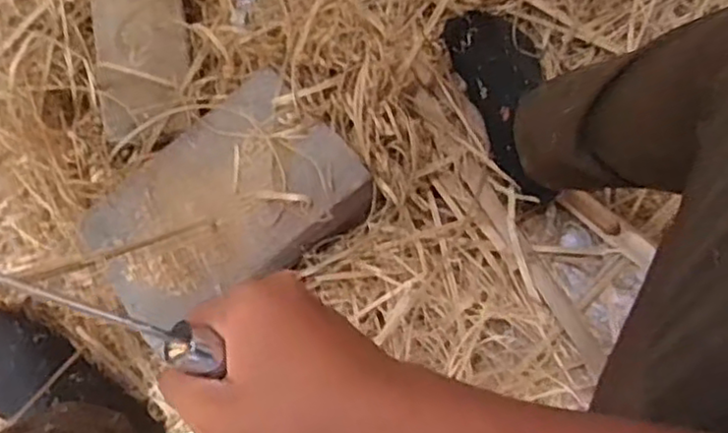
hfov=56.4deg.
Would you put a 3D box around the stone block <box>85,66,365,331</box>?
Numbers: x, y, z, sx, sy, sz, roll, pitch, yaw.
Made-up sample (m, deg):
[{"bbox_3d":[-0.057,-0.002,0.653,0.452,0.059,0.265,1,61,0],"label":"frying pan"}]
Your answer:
[{"bbox_3d":[-0.148,-0.008,0.715,0.273,0.080,0.191,-37,75,-9],"label":"stone block"}]

